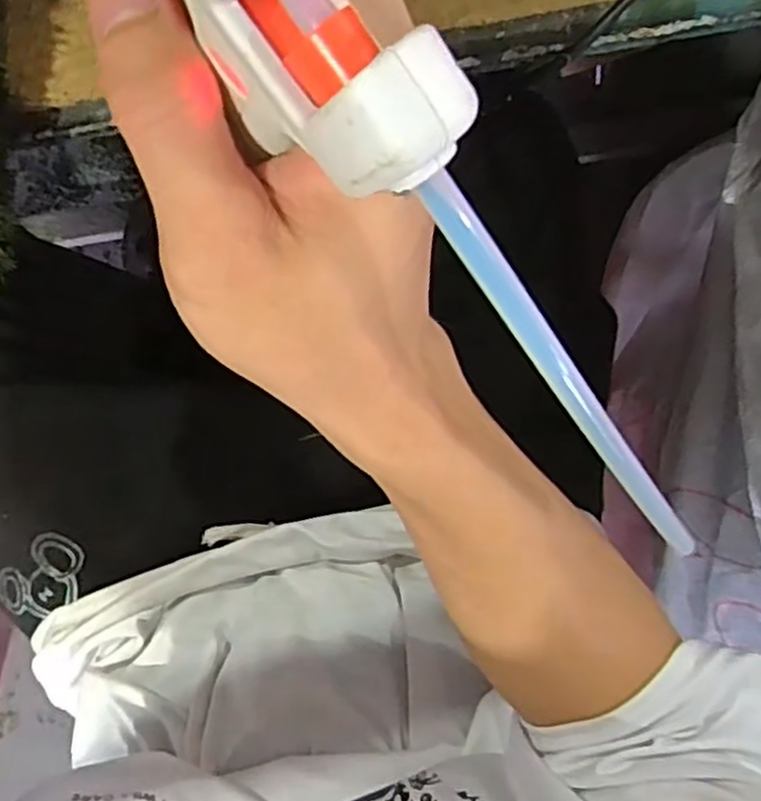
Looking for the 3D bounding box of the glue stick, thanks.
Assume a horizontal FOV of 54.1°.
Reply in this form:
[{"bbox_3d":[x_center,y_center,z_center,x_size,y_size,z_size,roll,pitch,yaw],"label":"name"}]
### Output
[{"bbox_3d":[0.054,0.007,0.185,0.008,0.006,0.158,-40,131,6],"label":"glue stick"}]

